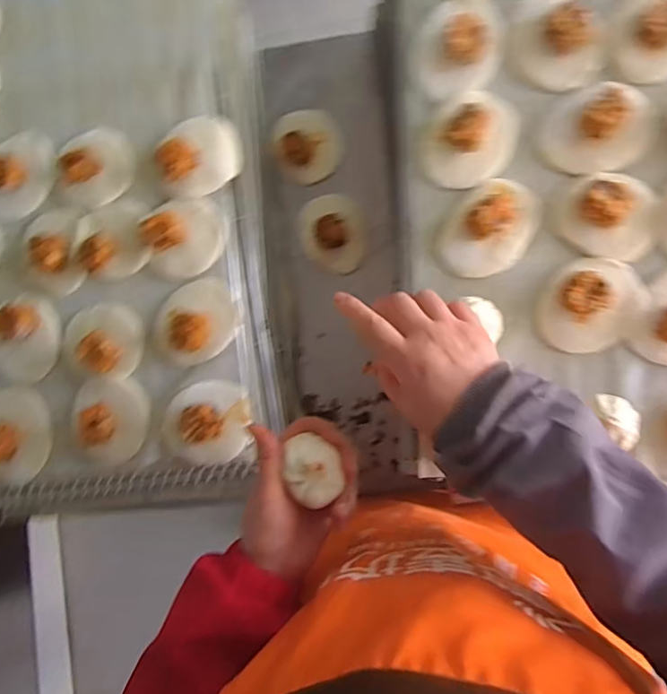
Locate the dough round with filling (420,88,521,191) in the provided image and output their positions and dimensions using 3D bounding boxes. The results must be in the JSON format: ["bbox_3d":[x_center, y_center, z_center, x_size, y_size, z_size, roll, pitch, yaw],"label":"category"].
[{"bbox_3d":[0.137,-0.211,0.525,0.090,0.035,0.094,0,88,6],"label":"dough round with filling"}]

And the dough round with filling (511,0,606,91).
[{"bbox_3d":[0.224,-0.305,0.514,0.095,0.029,0.081,20,90,7],"label":"dough round with filling"}]

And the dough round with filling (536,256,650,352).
[{"bbox_3d":[0.253,-0.041,0.498,0.095,0.029,0.092,0,88,6],"label":"dough round with filling"}]

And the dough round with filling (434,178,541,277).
[{"bbox_3d":[0.157,-0.117,0.516,0.079,0.028,0.106,41,92,6],"label":"dough round with filling"}]

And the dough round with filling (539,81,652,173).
[{"bbox_3d":[0.267,-0.219,0.519,0.104,0.033,0.089,-31,85,4],"label":"dough round with filling"}]

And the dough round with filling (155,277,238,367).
[{"bbox_3d":[-0.158,-0.028,0.577,0.099,0.027,0.083,-29,85,4],"label":"dough round with filling"}]

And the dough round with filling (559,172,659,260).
[{"bbox_3d":[0.270,-0.128,0.503,0.094,0.032,0.079,9,89,7],"label":"dough round with filling"}]

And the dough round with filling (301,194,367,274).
[{"bbox_3d":[0.002,-0.148,0.671,0.079,0.023,0.103,-27,85,5],"label":"dough round with filling"}]

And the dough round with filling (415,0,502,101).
[{"bbox_3d":[0.129,-0.308,0.530,0.082,0.025,0.096,7,89,7],"label":"dough round with filling"}]

